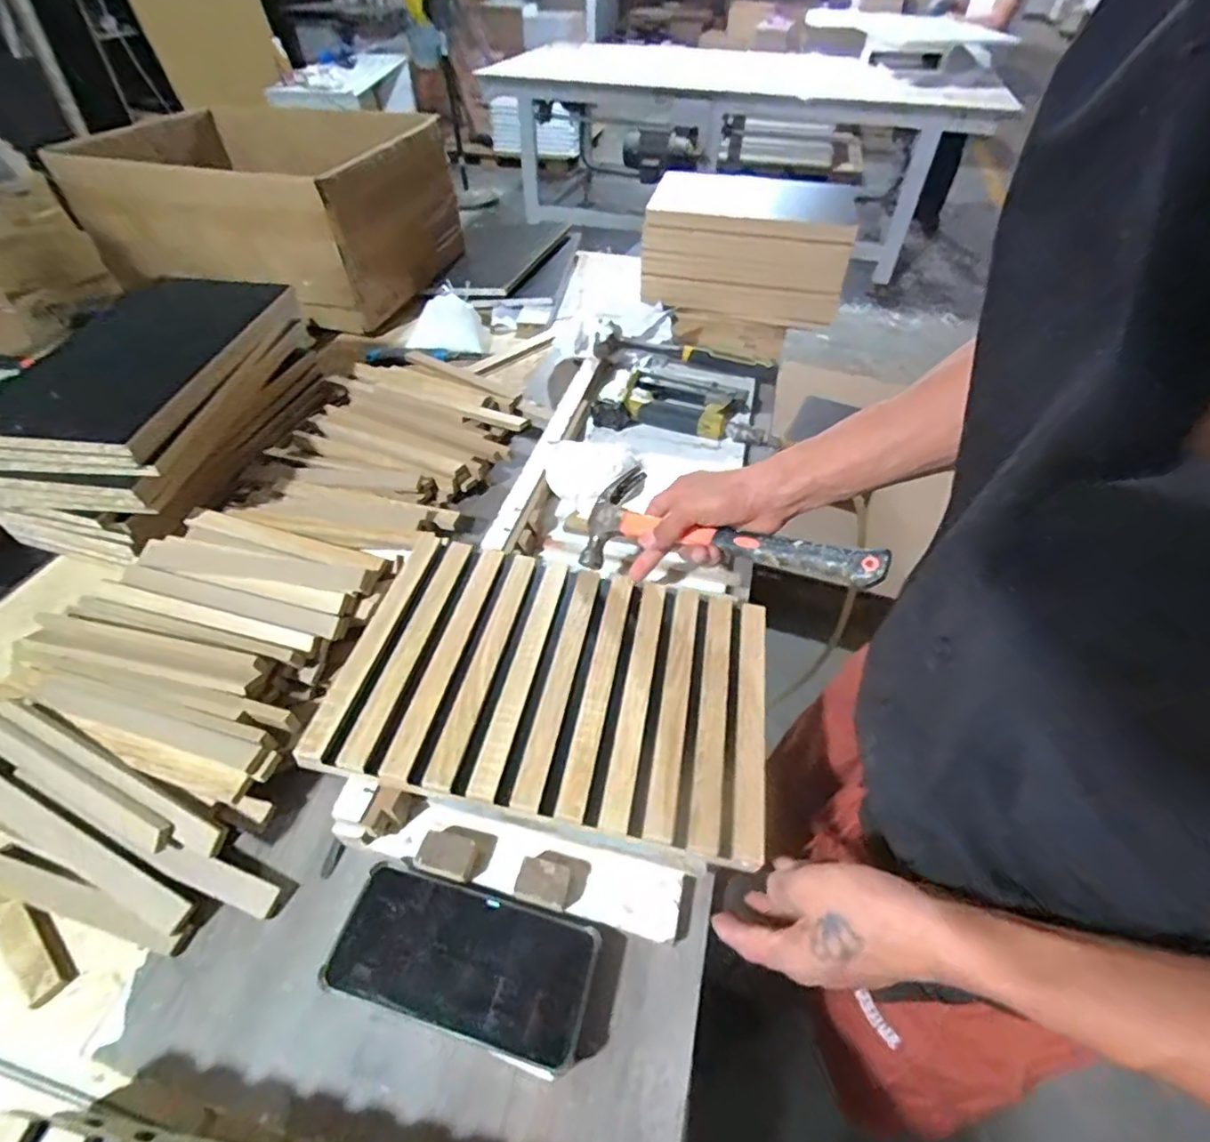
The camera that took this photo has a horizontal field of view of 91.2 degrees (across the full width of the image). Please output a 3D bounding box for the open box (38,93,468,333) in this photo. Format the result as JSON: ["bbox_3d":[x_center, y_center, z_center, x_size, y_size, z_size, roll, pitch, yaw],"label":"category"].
[{"bbox_3d":[-0.575,-0.637,1.066,0.499,0.219,0.391,21,50,18],"label":"open box"}]

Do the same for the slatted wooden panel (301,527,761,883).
[{"bbox_3d":[-0.037,0.077,0.490,0.330,0.019,0.239,9,48,7],"label":"slatted wooden panel"}]

